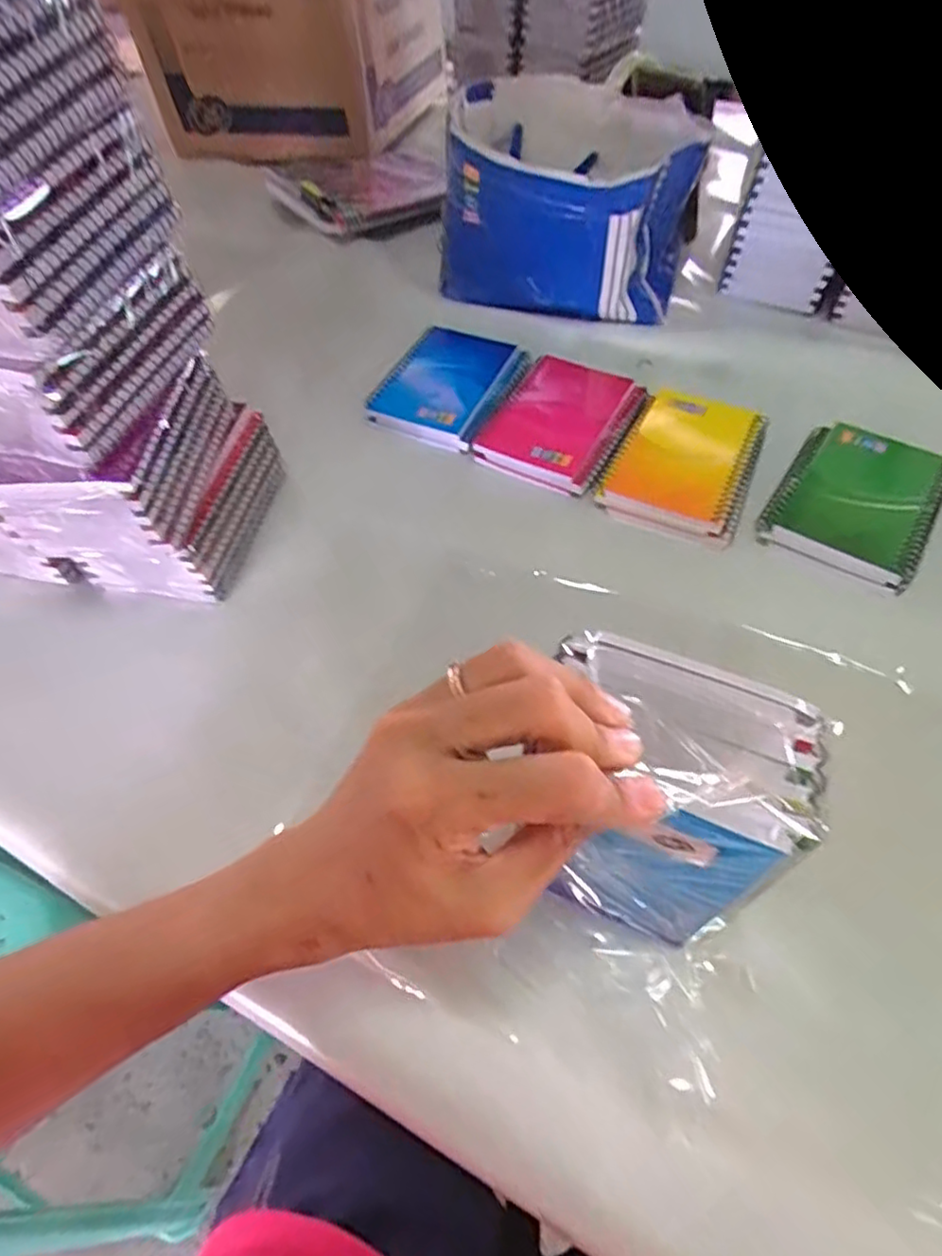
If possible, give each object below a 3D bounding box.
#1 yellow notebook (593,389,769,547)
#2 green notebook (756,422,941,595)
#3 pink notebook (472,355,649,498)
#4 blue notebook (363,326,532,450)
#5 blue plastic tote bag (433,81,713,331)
[{"bbox_3d":[0.159,-0.126,0.462,0.095,0.012,0.138,21,58,16],"label":"yellow notebook"},{"bbox_3d":[0.266,-0.089,0.434,0.095,0.017,0.127,29,61,21],"label":"green notebook"},{"bbox_3d":[0.071,-0.164,0.488,0.099,0.018,0.134,23,59,17],"label":"pink notebook"},{"bbox_3d":[-0.018,-0.200,0.515,0.097,0.019,0.123,22,59,17],"label":"blue notebook"},{"bbox_3d":[0.092,-0.386,0.566,0.212,0.118,0.197,21,58,16],"label":"blue plastic tote bag"}]

